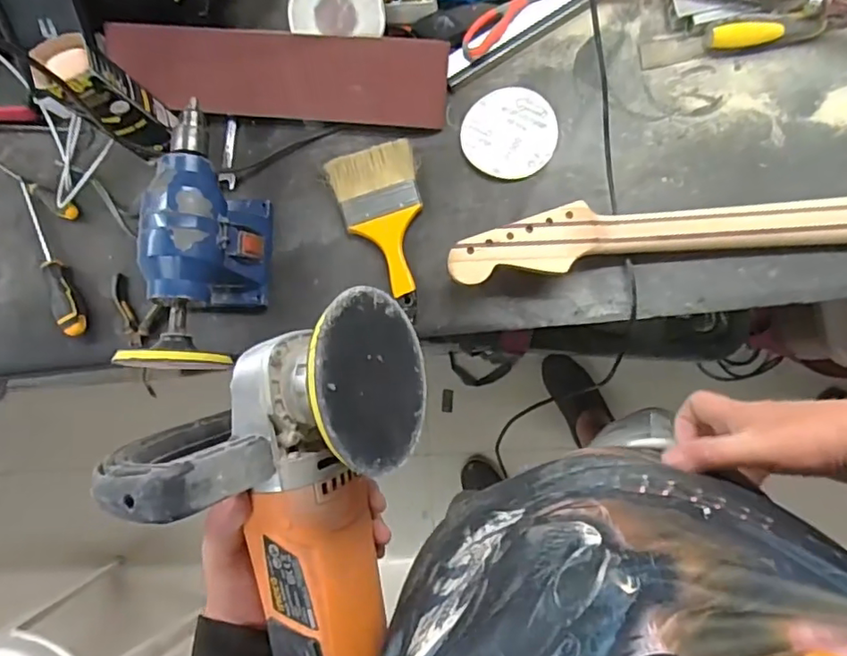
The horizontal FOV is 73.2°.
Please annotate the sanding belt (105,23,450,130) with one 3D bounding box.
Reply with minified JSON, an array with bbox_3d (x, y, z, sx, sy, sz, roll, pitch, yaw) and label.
[{"bbox_3d":[-0.190,-0.323,0.730,0.435,0.031,0.100,8,118,10],"label":"sanding belt"}]

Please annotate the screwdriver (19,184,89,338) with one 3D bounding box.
[{"bbox_3d":[-0.508,-0.098,0.772,0.028,0.035,0.233,-27,80,5],"label":"screwdriver"}]

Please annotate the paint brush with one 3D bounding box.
[{"bbox_3d":[-0.041,-0.122,0.710,0.104,0.025,0.208,-18,81,6],"label":"paint brush"}]

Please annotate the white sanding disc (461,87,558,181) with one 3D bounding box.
[{"bbox_3d":[0.107,-0.243,0.709,0.112,0.007,0.117,-1,82,4],"label":"white sanding disc"}]

